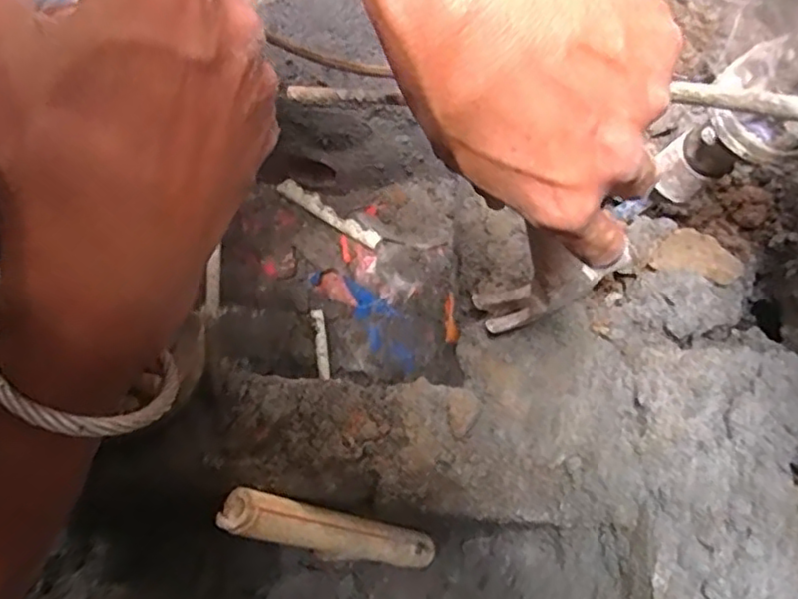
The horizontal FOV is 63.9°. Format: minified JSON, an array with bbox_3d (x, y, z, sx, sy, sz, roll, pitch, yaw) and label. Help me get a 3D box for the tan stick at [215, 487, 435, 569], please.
[{"bbox_3d":[-0.047,0.197,0.534,0.022,0.232,0.035,-2,65,42],"label":"tan stick"}]

